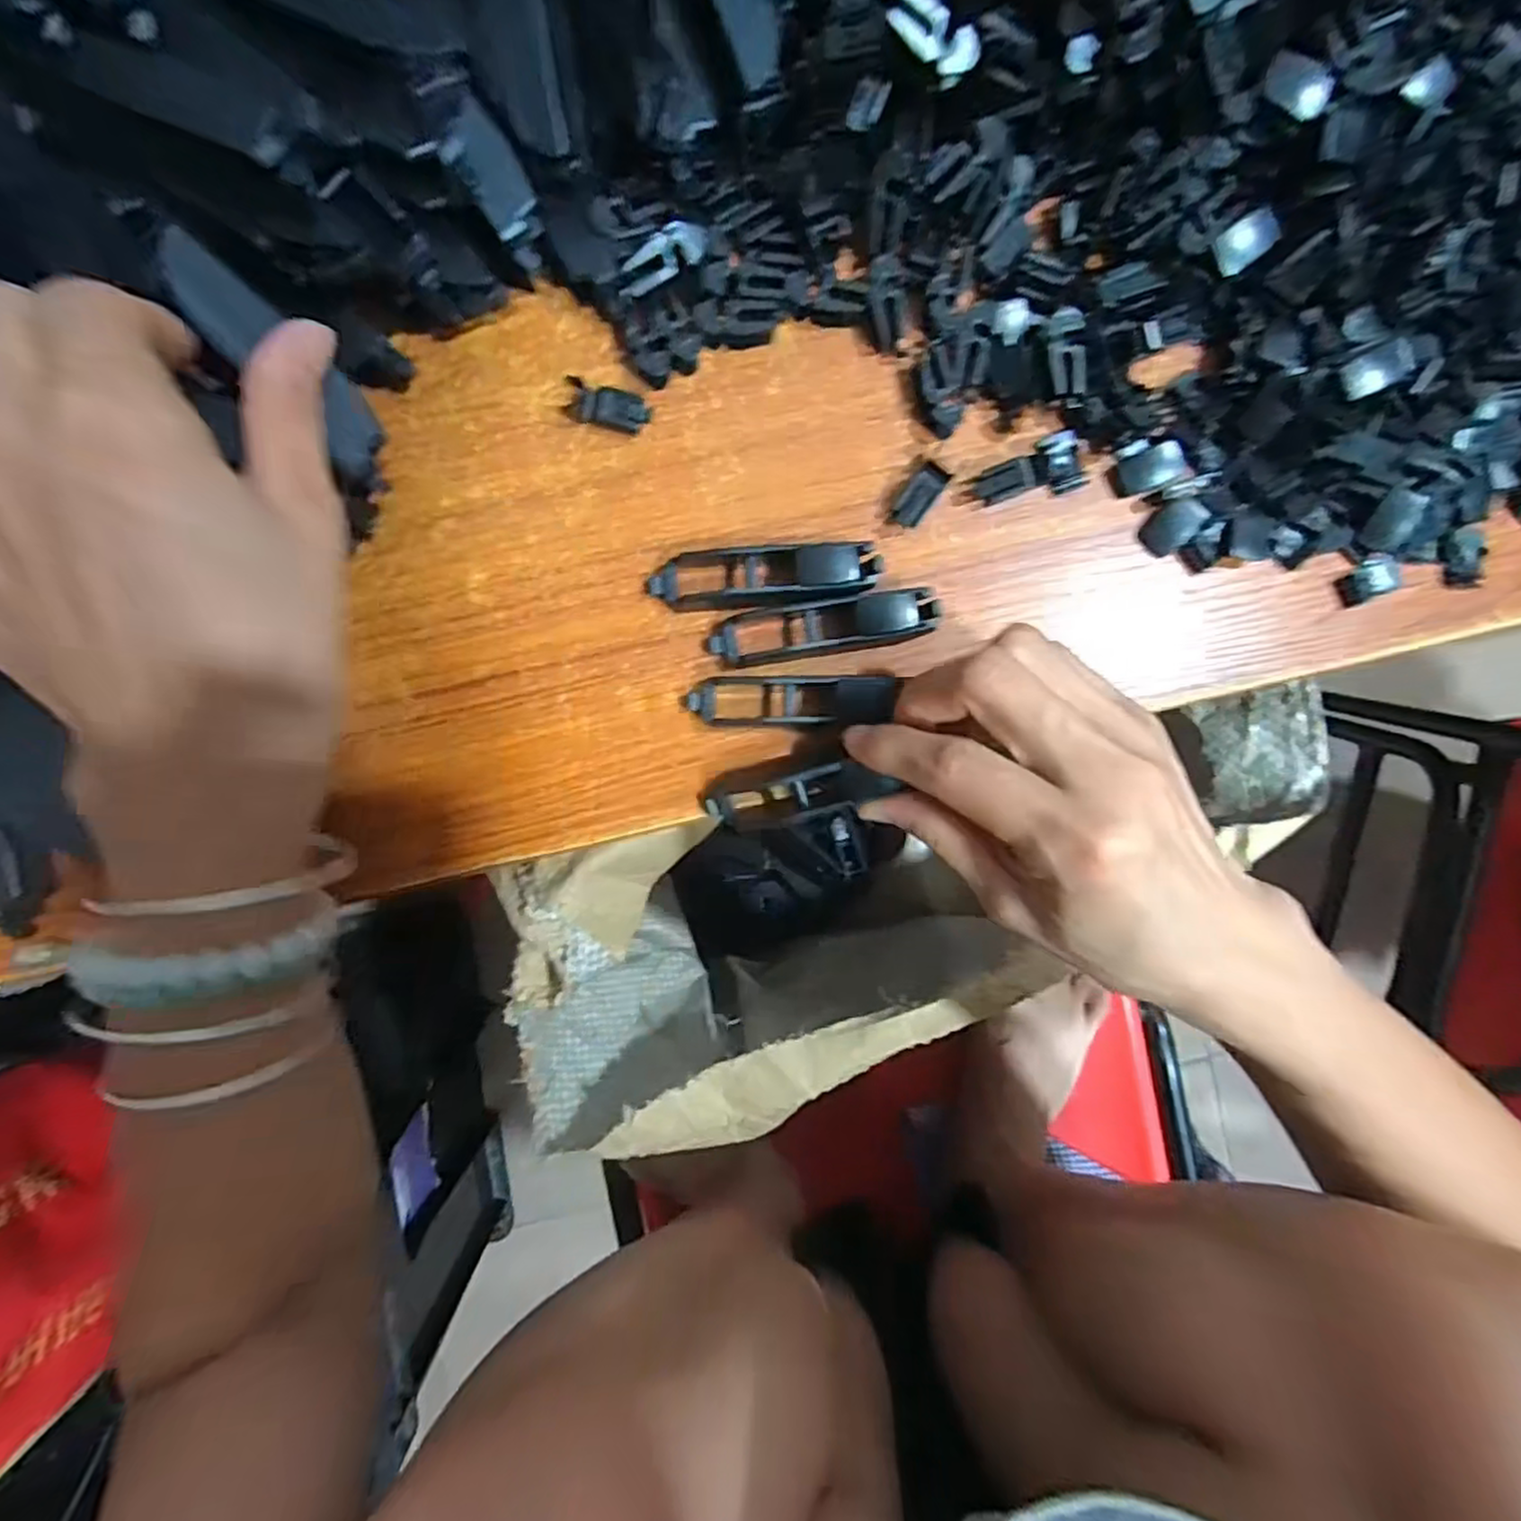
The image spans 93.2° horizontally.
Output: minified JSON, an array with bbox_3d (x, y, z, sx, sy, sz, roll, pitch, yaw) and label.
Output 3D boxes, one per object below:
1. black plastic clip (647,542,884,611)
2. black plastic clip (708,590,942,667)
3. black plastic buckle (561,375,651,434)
[{"bbox_3d":[0.001,-0.062,0.241,0.074,0.017,0.022,-2,92,12],"label":"black plastic clip"},{"bbox_3d":[0.021,-0.045,0.239,0.074,0.018,0.018,-10,93,-1],"label":"black plastic clip"},{"bbox_3d":[-0.050,-0.117,0.239,0.028,0.007,0.012,10,92,-2],"label":"black plastic buckle"}]

